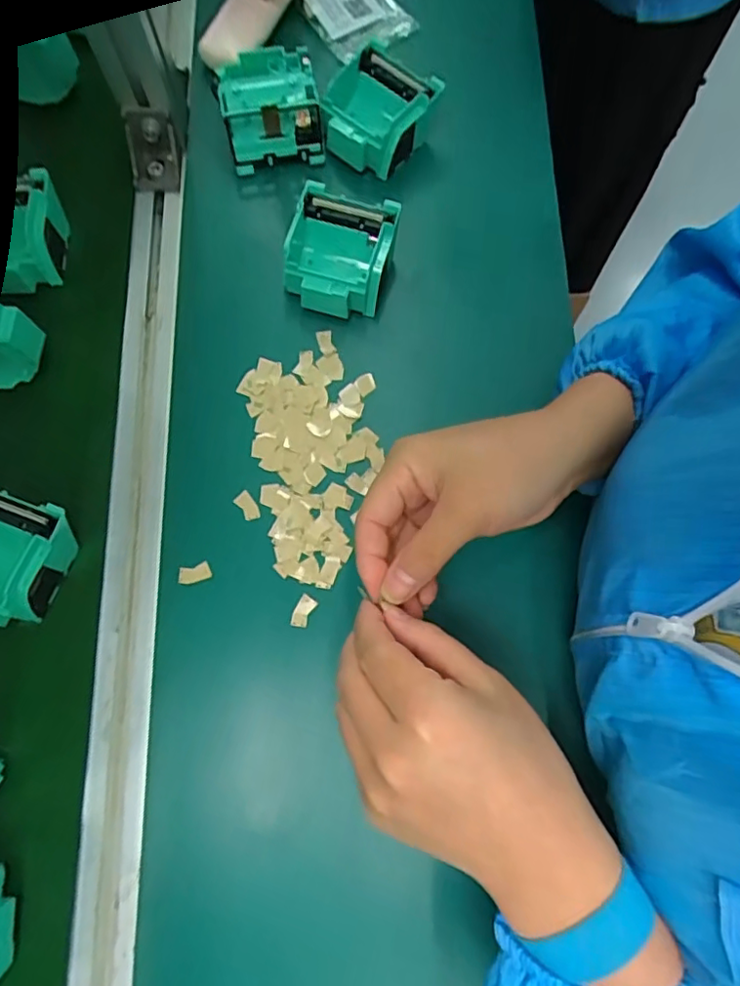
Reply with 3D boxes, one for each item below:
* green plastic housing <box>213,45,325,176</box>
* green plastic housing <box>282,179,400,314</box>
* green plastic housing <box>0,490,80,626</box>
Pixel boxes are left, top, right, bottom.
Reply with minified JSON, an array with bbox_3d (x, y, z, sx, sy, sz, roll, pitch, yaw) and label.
[{"bbox_3d":[-0.076,-0.293,0.444,0.070,0.045,0.076,-12,76,-2],"label":"green plastic housing"},{"bbox_3d":[-0.023,-0.171,0.421,0.072,0.043,0.075,14,77,4],"label":"green plastic housing"},{"bbox_3d":[-0.235,0.040,0.374,0.073,0.035,0.077,20,77,5],"label":"green plastic housing"}]

